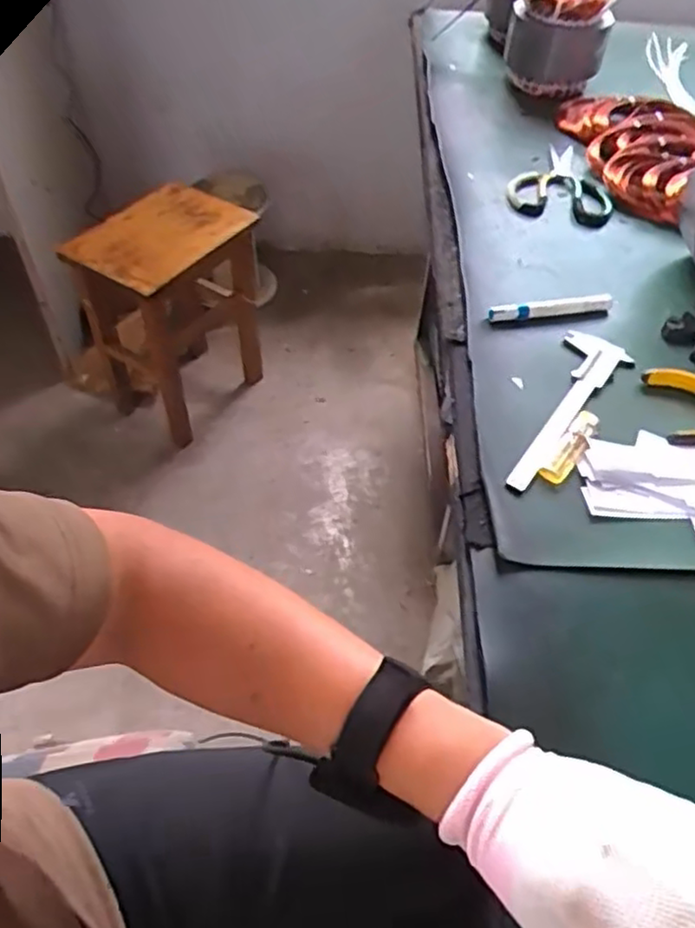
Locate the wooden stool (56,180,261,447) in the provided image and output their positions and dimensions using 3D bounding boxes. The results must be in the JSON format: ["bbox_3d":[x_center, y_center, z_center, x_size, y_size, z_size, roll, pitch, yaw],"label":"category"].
[{"bbox_3d":[-0.377,-0.320,1.466,0.278,0.441,0.309,34,57,22],"label":"wooden stool"}]

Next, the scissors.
[{"bbox_3d":[0.277,-0.376,0.899,0.133,0.013,0.183,6,51,2],"label":"scissors"}]

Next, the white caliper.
[{"bbox_3d":[0.192,-0.060,0.635,0.063,0.007,0.216,34,57,22],"label":"white caliper"}]

